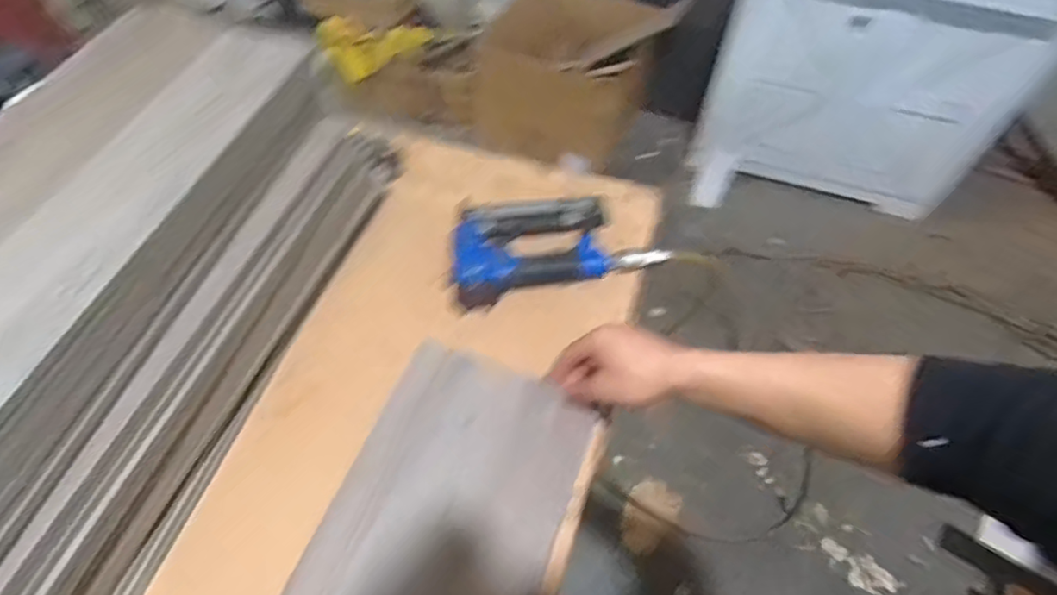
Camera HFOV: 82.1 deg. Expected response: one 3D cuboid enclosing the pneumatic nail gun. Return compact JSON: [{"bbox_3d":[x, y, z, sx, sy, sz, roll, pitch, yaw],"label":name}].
[{"bbox_3d":[0.027,-0.067,0.719,0.237,0.051,0.116,-8,57,-9],"label":"pneumatic nail gun"}]

